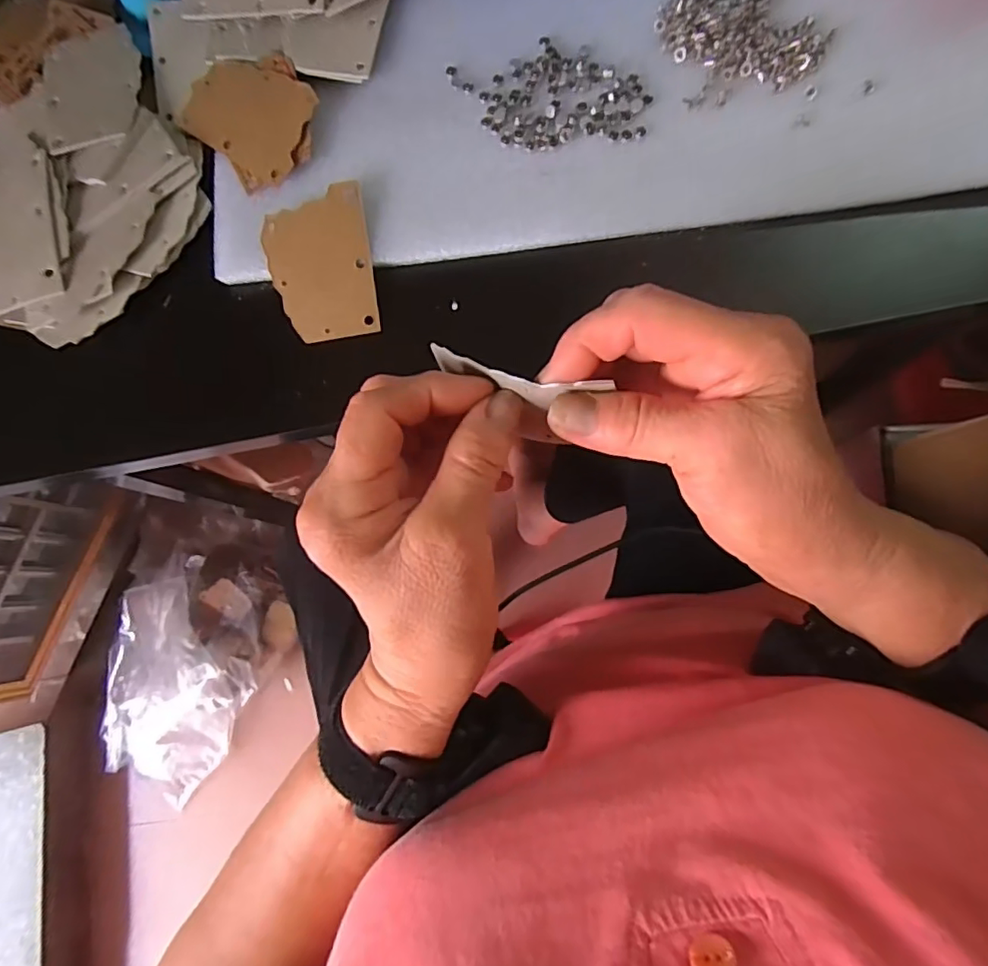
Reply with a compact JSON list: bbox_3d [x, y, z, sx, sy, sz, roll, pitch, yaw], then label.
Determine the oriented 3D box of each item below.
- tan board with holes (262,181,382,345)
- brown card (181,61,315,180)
[{"bbox_3d":[-0.091,-0.114,0.296,0.054,0.004,0.076,-10,91,2],"label":"tan board with holes"},{"bbox_3d":[-0.137,-0.201,0.308,0.074,0.005,0.055,22,84,7],"label":"brown card"}]

